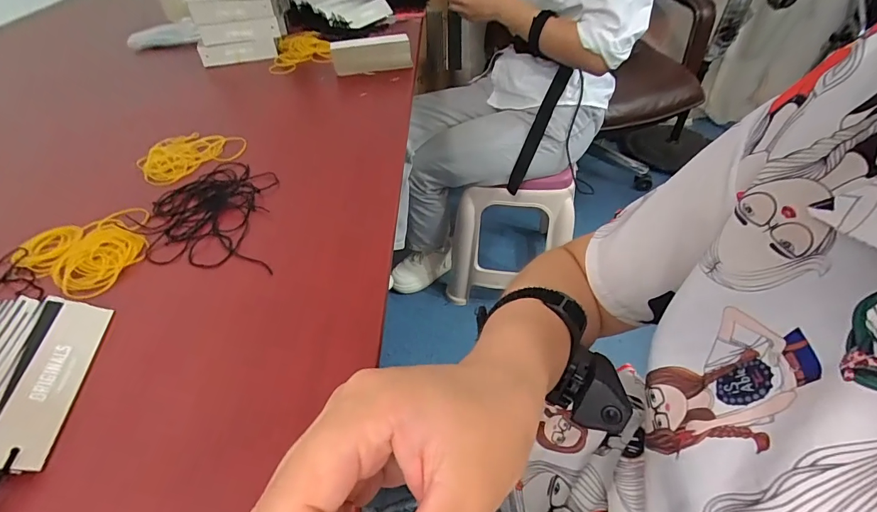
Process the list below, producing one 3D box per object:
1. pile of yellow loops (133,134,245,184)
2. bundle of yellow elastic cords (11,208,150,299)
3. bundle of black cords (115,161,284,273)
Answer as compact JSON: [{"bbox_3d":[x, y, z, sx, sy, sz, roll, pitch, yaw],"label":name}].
[{"bbox_3d":[-0.310,-0.131,0.519,0.117,0.015,0.087,-28,50,-22],"label":"pile of yellow loops"},{"bbox_3d":[-0.335,-0.015,0.400,0.121,0.014,0.101,19,50,20],"label":"bundle of yellow elastic cords"},{"bbox_3d":[-0.244,-0.048,0.433,0.144,0.006,0.177,-7,46,-4],"label":"bundle of black cords"}]

